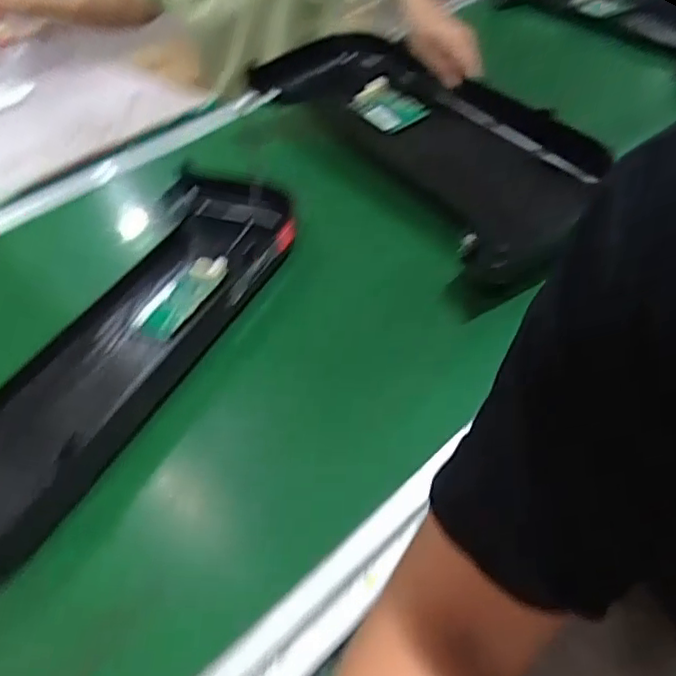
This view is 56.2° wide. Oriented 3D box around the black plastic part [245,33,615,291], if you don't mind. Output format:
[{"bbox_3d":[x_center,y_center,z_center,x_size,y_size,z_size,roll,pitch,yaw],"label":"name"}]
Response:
[{"bbox_3d":[0.083,-0.239,0.720,0.177,0.085,0.463,-25,45,-15],"label":"black plastic part"}]

